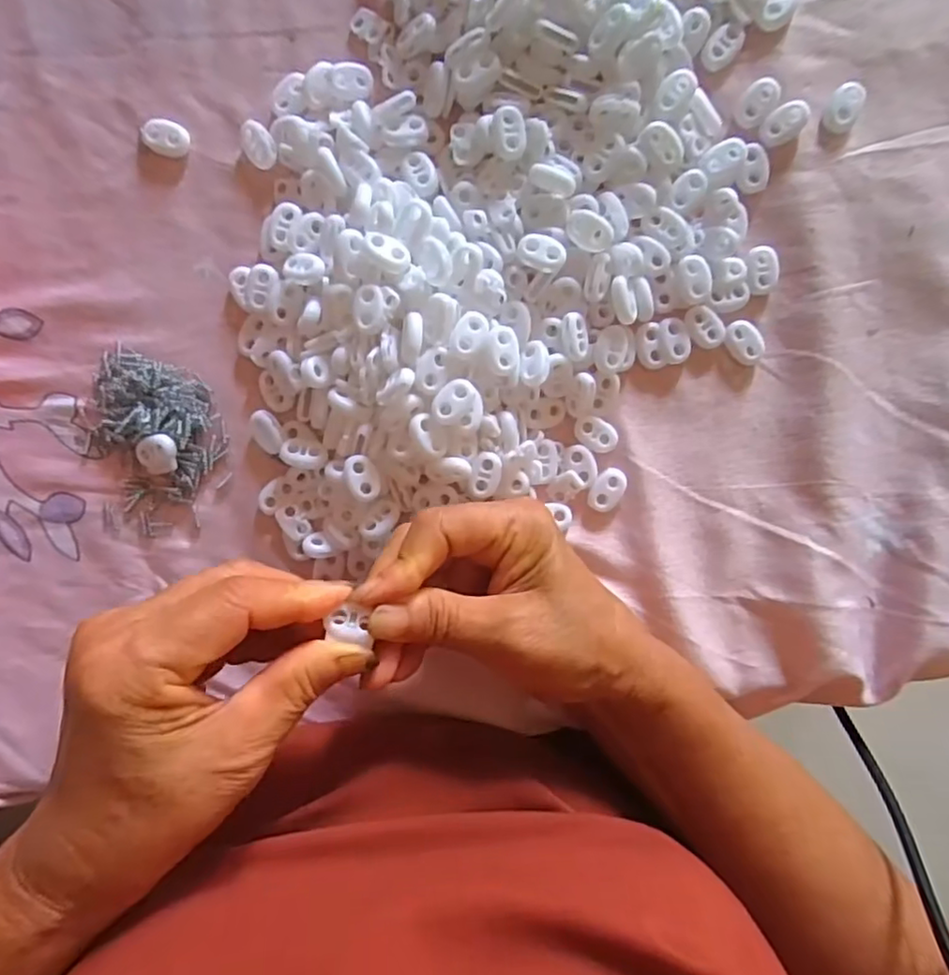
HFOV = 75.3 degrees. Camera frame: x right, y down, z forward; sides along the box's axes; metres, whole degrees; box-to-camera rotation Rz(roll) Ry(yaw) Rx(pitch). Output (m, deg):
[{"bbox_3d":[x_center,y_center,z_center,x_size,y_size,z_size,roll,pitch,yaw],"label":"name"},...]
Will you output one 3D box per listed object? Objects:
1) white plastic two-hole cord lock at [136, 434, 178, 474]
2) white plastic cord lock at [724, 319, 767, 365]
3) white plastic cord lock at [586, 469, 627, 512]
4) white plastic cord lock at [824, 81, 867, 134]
[{"bbox_3d":[-0.158,-0.016,0.305,0.022,0.009,0.019,-7,94,1],"label":"white plastic two-hole cord lock"},{"bbox_3d":[0.133,-0.071,0.300,0.016,0.006,0.023,-36,93,3],"label":"white plastic cord lock"},{"bbox_3d":[0.066,0.001,0.307,0.014,0.004,0.023,32,94,-2],"label":"white plastic cord lock"},{"bbox_3d":[0.173,-0.178,0.287,0.014,0.005,0.022,25,94,-1],"label":"white plastic cord lock"}]

